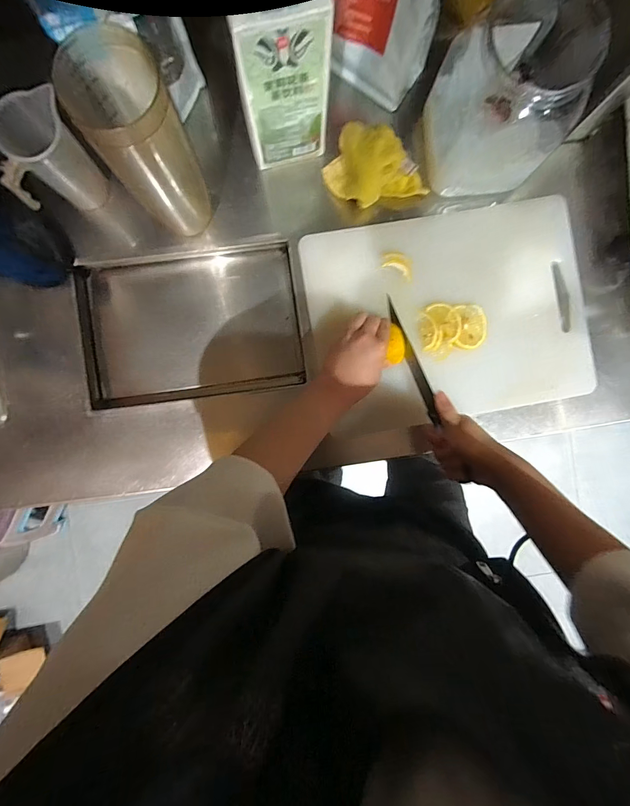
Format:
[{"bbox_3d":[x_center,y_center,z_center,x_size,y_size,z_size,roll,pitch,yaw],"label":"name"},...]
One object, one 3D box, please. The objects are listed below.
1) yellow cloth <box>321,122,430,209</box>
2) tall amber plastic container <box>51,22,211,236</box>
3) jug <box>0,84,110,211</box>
[{"bbox_3d":[0.084,-0.309,0.493,0.136,0.051,0.095,32,89,-2],"label":"yellow cloth"},{"bbox_3d":[-0.183,-0.276,0.419,0.078,0.212,0.087,-33,91,-2],"label":"tall amber plastic container"},{"bbox_3d":[-0.336,-0.299,0.469,0.093,0.118,0.066,-34,91,-2],"label":"jug"}]

